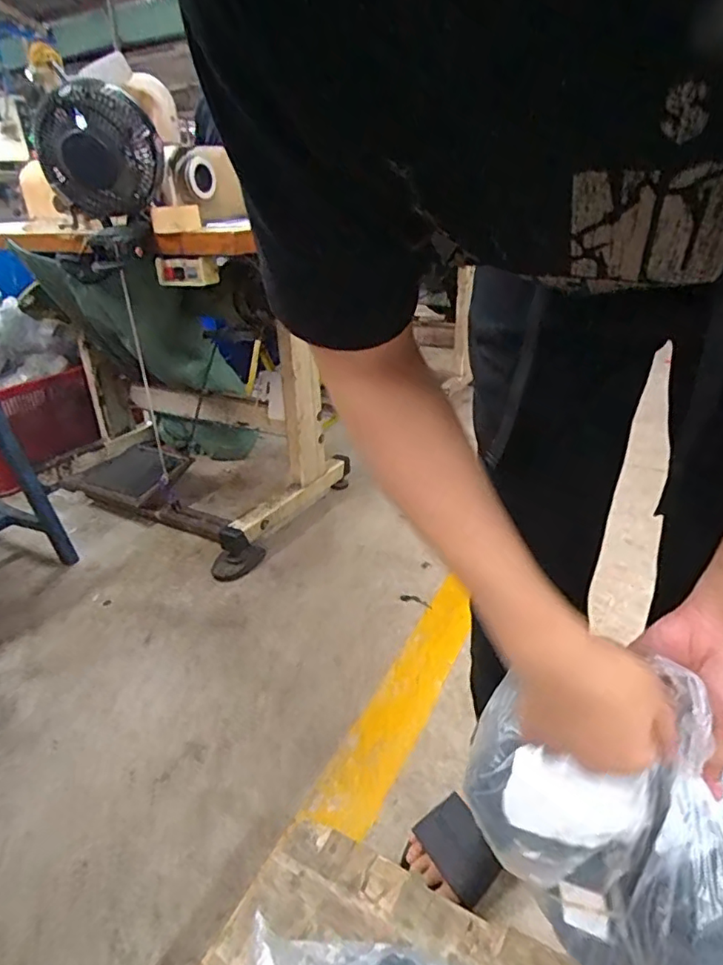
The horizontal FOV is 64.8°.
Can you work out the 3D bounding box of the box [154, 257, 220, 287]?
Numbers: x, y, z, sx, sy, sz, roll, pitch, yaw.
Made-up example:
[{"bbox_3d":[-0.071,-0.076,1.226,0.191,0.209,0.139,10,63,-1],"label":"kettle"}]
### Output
[{"bbox_3d":[-0.326,-0.387,1.049,0.120,0.049,0.044,12,31,27],"label":"box"}]

